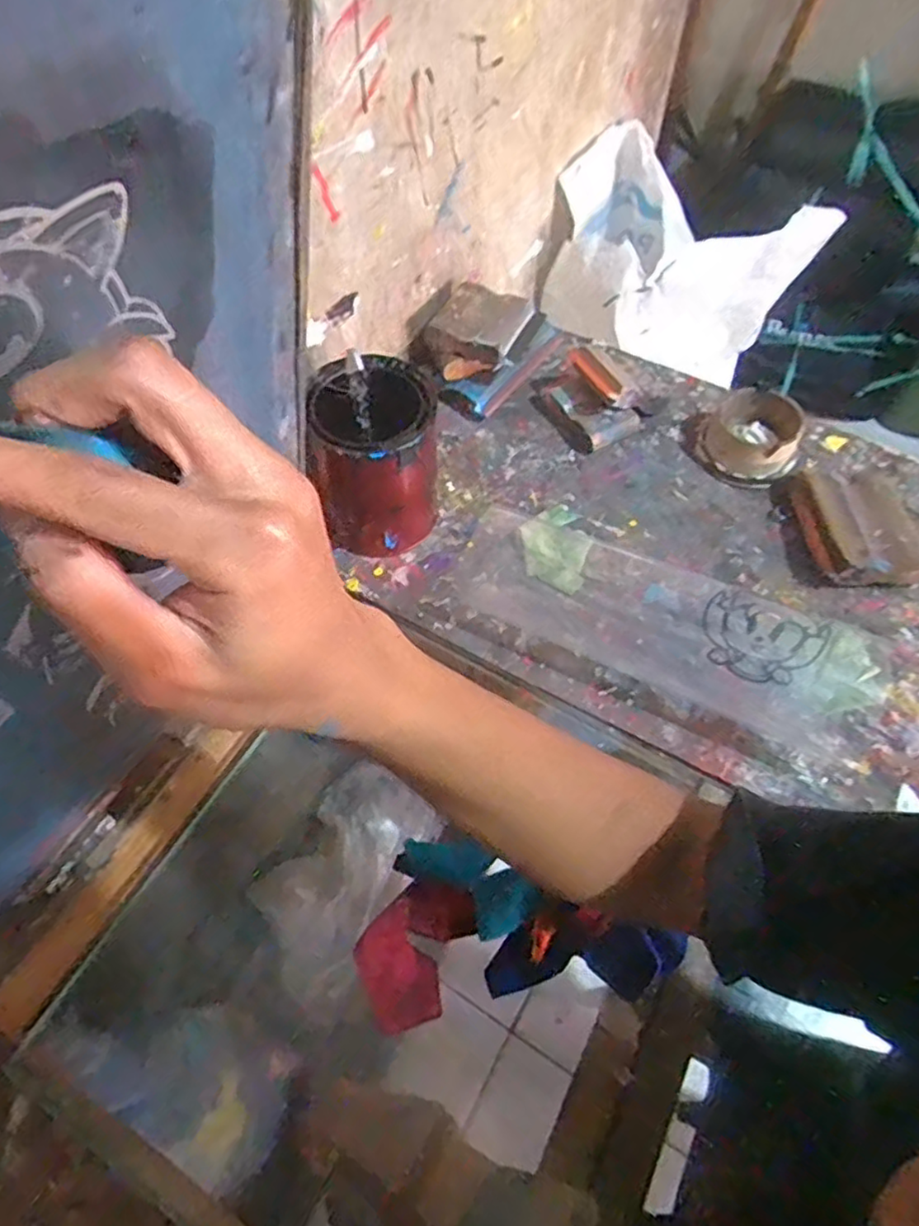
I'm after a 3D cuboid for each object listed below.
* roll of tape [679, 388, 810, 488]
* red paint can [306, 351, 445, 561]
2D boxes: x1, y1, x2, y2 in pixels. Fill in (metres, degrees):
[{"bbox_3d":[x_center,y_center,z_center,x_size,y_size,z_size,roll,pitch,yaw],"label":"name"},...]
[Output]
[{"bbox_3d":[0.288,-0.182,0.664,0.107,0.035,0.109,0,59,0],"label":"roll of tape"},{"bbox_3d":[-0.071,-0.130,0.572,0.102,0.140,0.104,0,59,0],"label":"red paint can"}]

